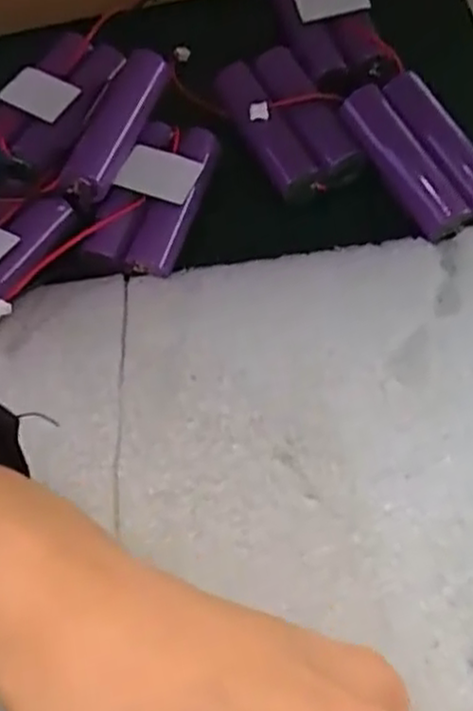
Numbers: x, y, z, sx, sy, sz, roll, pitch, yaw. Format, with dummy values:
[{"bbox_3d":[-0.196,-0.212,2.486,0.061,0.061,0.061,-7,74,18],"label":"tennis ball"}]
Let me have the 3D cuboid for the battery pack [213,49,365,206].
[{"bbox_3d":[0.019,-0.097,0.296,0.036,0.018,0.071,-24,64,-7],"label":"battery pack"}]

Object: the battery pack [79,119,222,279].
[{"bbox_3d":[-0.033,-0.063,0.285,0.033,0.014,0.065,14,65,12],"label":"battery pack"}]

